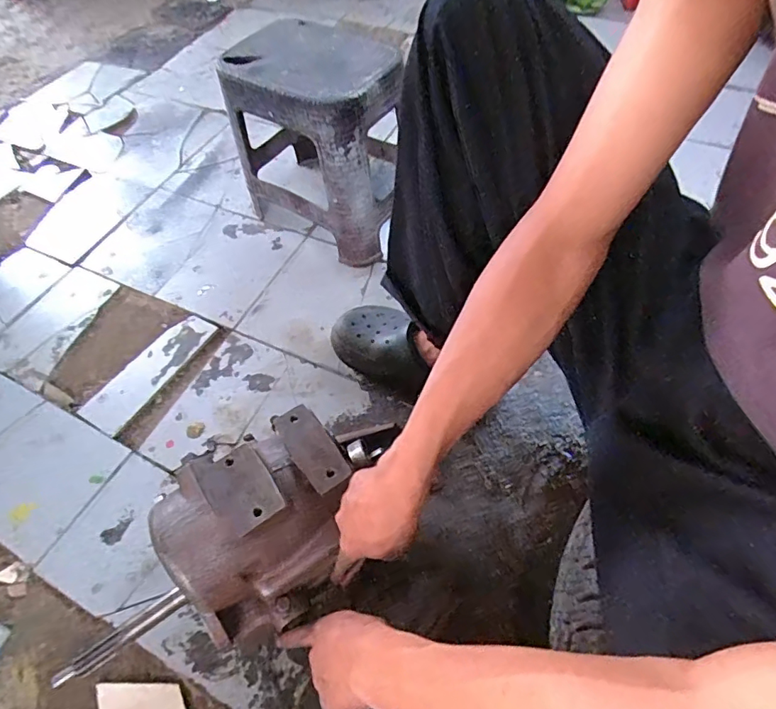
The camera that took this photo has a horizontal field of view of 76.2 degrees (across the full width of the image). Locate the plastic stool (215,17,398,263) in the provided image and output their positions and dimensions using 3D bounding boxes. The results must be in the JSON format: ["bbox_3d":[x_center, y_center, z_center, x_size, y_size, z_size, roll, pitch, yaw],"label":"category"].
[{"bbox_3d":[-0.127,-0.379,0.890,0.326,0.302,0.214,29,64,20],"label":"plastic stool"}]

